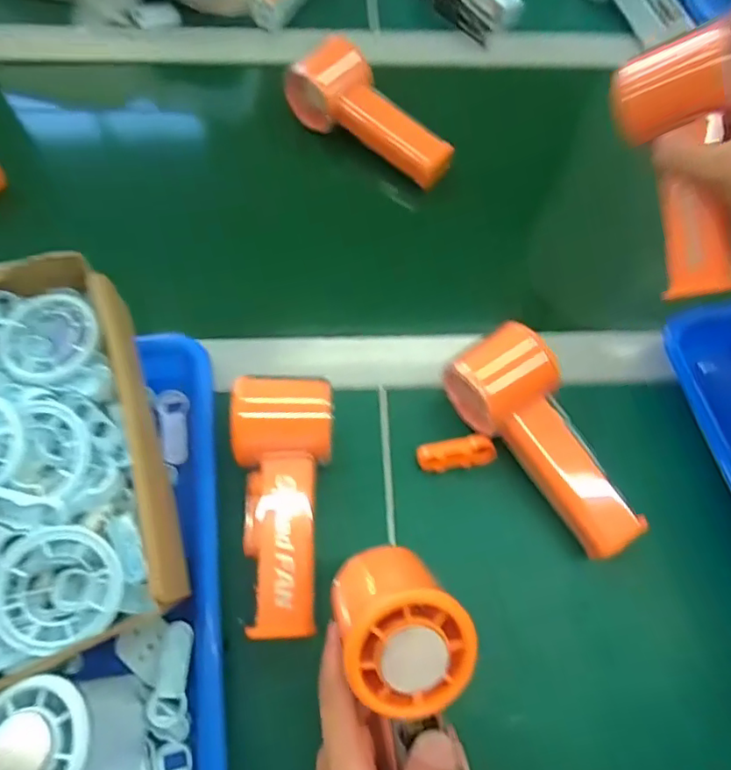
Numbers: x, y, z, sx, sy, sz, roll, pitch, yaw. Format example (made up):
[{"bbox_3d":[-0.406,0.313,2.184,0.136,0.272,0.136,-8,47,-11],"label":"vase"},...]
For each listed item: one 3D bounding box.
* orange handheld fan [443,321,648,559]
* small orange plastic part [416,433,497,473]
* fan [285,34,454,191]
[{"bbox_3d":[0.115,0.037,0.363,0.061,0.054,0.154,-31,83,-18],"label":"orange handheld fan"},{"bbox_3d":[0.061,0.046,0.373,0.051,0.013,0.019,-6,66,-6],"label":"small orange plastic part"},{"bbox_3d":[0.007,-0.228,0.475,0.150,0.058,0.050,37,65,1],"label":"fan"}]

